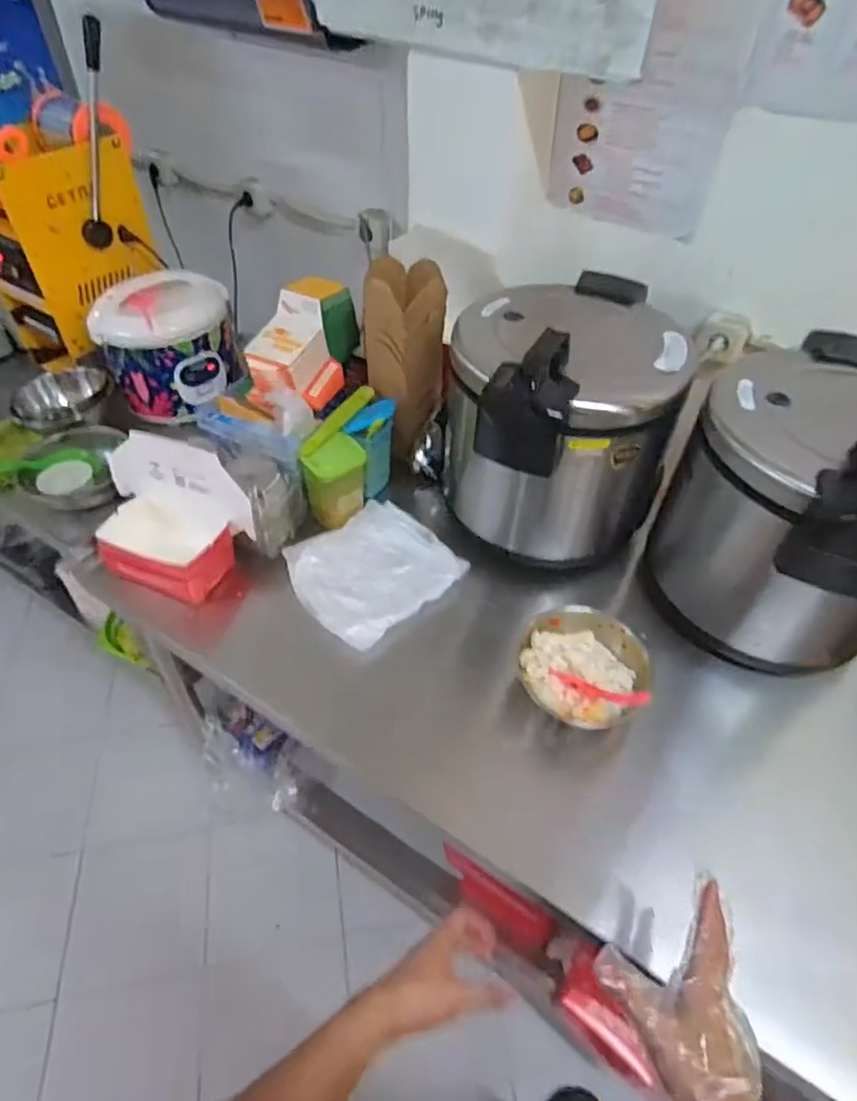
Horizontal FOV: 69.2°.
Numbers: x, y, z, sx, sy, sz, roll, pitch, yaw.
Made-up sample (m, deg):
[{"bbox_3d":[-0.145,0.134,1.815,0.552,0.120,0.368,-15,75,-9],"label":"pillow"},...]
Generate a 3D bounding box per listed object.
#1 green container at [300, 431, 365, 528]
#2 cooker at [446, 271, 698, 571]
[{"bbox_3d":[-0.162,-0.119,1.084,0.096,0.148,0.074,-32,55,-27],"label":"green container"},{"bbox_3d":[0.202,-0.188,1.039,0.340,0.416,0.325,0,47,0],"label":"cooker"}]

